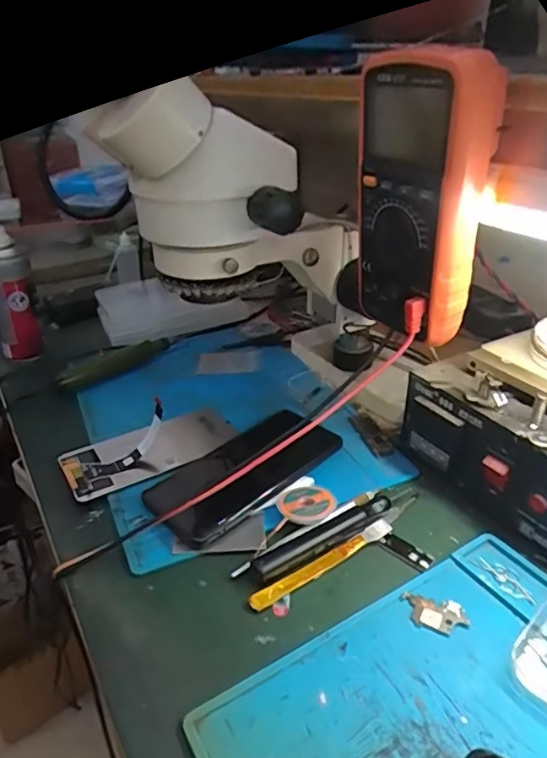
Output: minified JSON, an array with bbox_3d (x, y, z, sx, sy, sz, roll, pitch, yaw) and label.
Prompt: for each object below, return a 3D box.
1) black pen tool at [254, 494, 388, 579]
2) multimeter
[{"bbox_3d":[0.040,0.113,0.391,0.120,0.015,0.016,-21,35,-30],"label":"black pen tool"},{"bbox_3d":[0.094,-0.116,0.352,0.045,0.168,0.077,-14,32,-20],"label":"multimeter"}]

